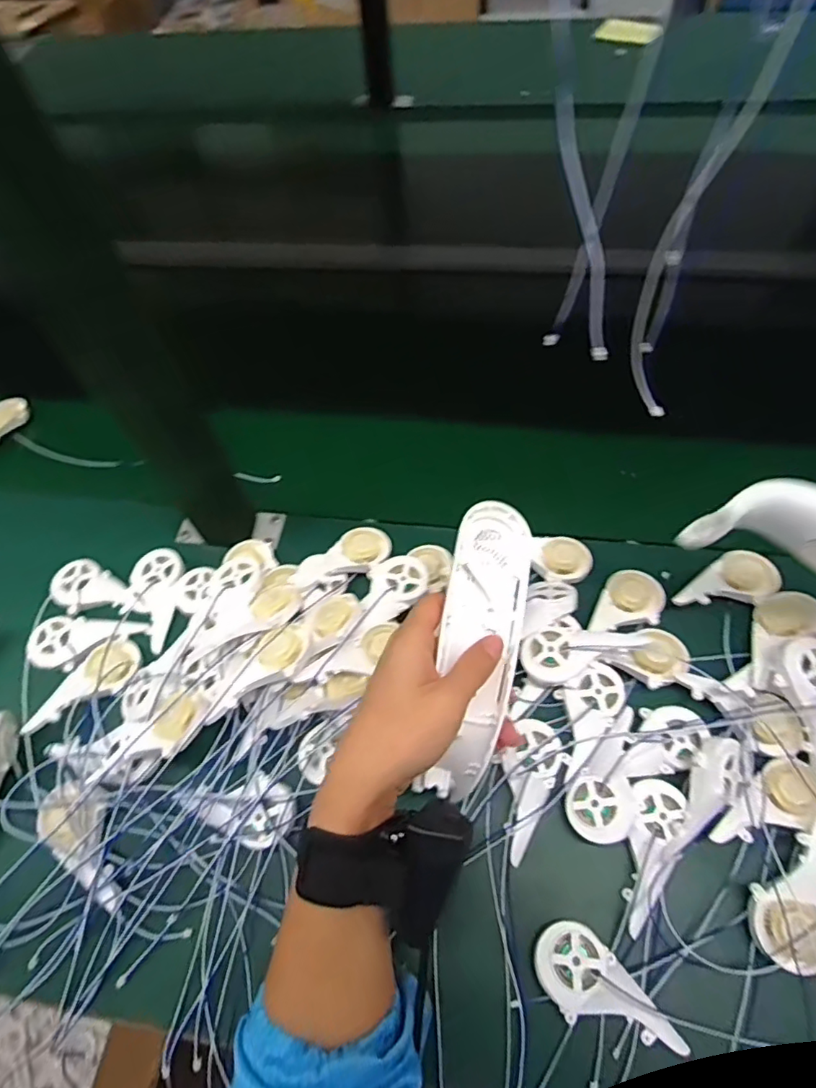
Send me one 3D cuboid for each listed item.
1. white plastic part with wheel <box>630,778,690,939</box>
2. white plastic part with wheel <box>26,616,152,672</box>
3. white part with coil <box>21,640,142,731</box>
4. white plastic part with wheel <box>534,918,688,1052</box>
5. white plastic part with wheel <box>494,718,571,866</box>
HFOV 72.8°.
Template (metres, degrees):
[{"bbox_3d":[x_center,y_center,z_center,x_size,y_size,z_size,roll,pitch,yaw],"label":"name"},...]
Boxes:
[{"bbox_3d":[0.161,0.205,0.364,0.032,0.010,0.093,15,69,12],"label":"white plastic part with wheel"},{"bbox_3d":[-0.273,0.079,0.471,0.095,0.011,0.043,-9,60,0],"label":"white plastic part with wheel"},{"bbox_3d":[-0.260,0.114,0.446,0.045,0.014,0.091,29,66,20],"label":"white part with coil"},{"bbox_3d":[0.116,0.273,0.332,0.044,0.018,0.087,-37,64,-15],"label":"white plastic part with wheel"},{"bbox_3d":[0.085,0.174,0.394,0.048,0.016,0.093,14,69,12],"label":"white plastic part with wheel"}]

